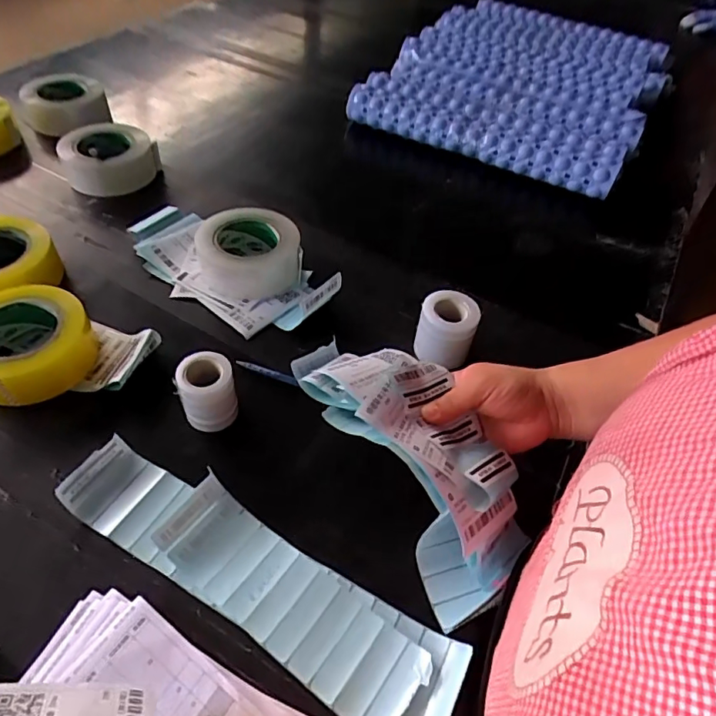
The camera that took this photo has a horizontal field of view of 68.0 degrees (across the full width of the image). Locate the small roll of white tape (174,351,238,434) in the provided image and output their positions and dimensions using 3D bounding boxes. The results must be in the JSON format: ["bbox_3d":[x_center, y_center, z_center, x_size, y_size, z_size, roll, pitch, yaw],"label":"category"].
[{"bbox_3d":[-0.142,0.034,0.506,0.049,0.066,0.045,3,48,-4],"label":"small roll of white tape"}]

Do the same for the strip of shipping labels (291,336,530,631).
[{"bbox_3d":[0.057,0.079,0.450,0.114,0.088,0.248,-28,81,-28],"label":"strip of shipping labels"}]

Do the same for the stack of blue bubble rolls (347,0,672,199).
[{"bbox_3d":[0.371,-0.578,1.077,0.447,0.056,0.790,26,50,17],"label":"stack of blue bubble rolls"}]

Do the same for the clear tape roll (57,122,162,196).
[{"bbox_3d":[-0.362,-0.286,0.771,0.114,0.061,0.117,19,49,11],"label":"clear tape roll"}]

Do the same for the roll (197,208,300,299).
[{"bbox_3d":[-0.133,-0.128,0.653,0.119,0.063,0.115,3,48,-4],"label":"roll"}]

